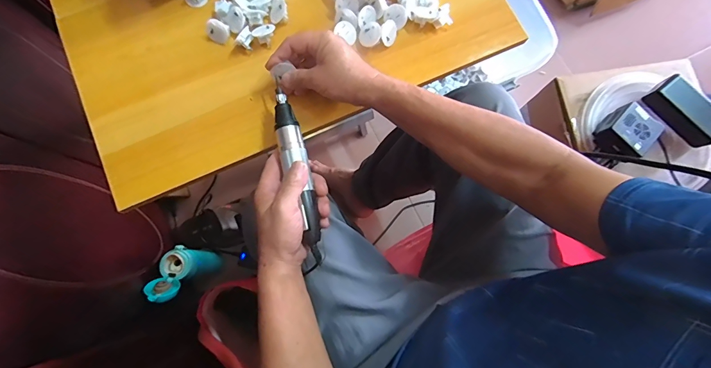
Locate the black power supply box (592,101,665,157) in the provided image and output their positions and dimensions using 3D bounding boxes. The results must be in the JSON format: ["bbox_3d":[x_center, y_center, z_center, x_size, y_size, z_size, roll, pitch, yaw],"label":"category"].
[{"bbox_3d":[0.484,-0.092,0.645,0.086,0.054,0.075,-43,82,-9],"label":"black power supply box"}]

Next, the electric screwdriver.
[{"bbox_3d":[-0.070,-0.022,0.436,0.029,0.025,0.227,-15,83,-5],"label":"electric screwdriver"}]

